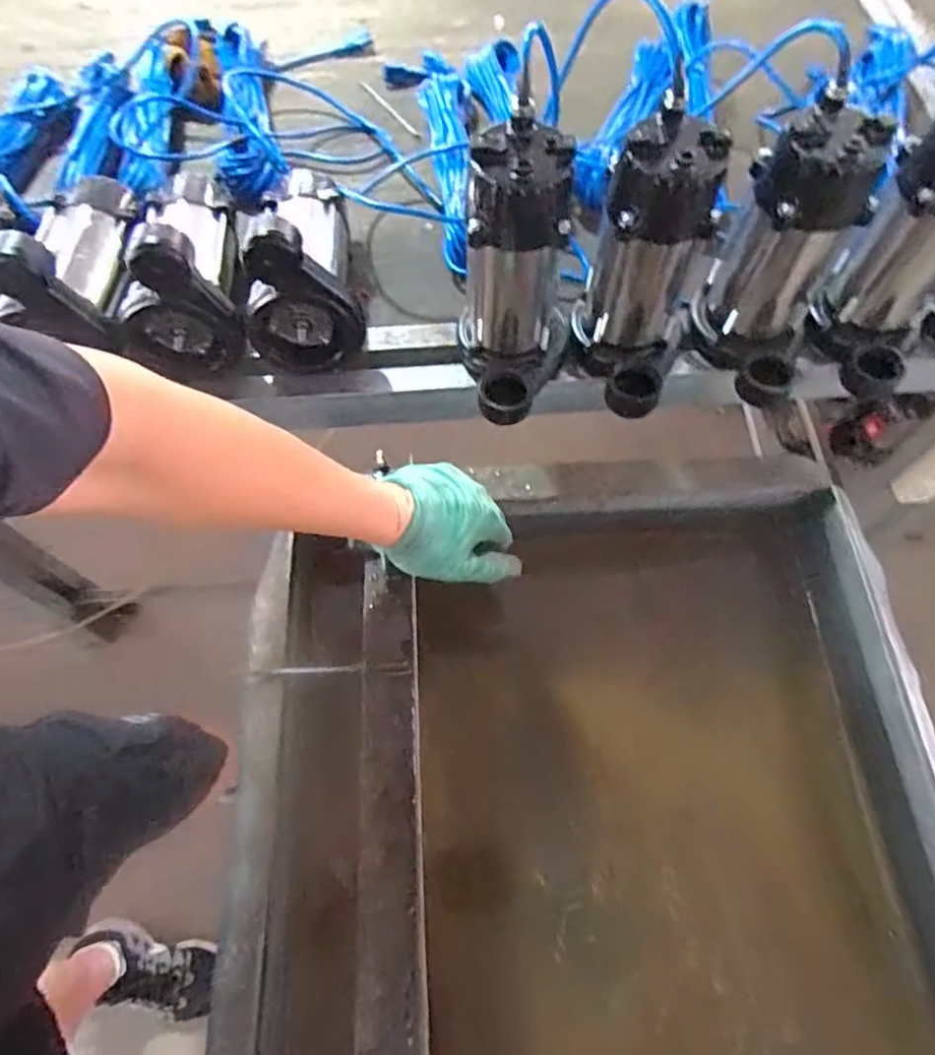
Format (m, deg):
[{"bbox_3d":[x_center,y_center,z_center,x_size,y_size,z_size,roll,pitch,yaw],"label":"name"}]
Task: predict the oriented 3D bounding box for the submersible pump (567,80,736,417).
[{"bbox_3d":[0.162,-0.231,0.609,0.120,0.243,0.134,18,65,9],"label":"submersible pump"}]

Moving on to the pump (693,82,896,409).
[{"bbox_3d":[0.300,-0.247,0.611,0.117,0.230,0.126,19,65,10],"label":"pump"}]

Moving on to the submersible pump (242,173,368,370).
[{"bbox_3d":[-0.188,-0.310,0.695,0.113,0.165,0.239,-9,64,-4],"label":"submersible pump"}]

